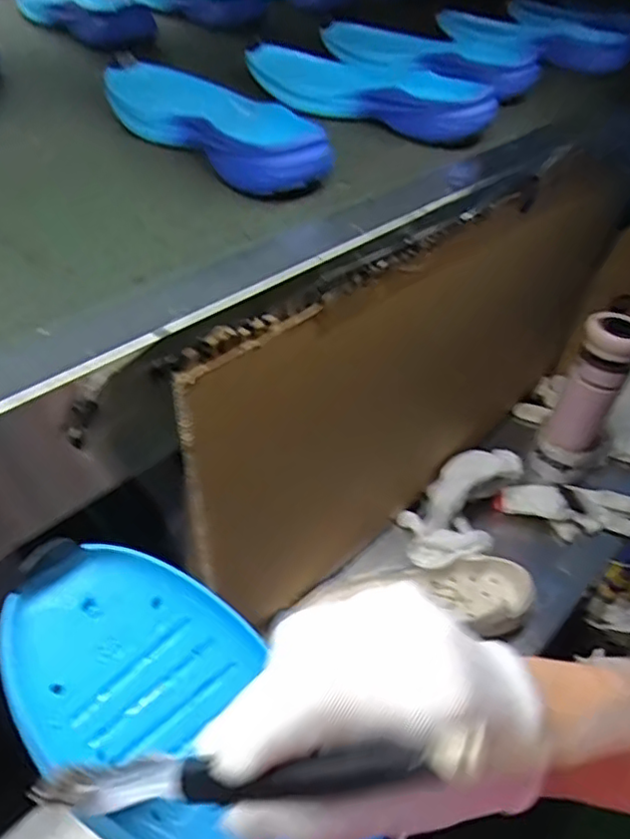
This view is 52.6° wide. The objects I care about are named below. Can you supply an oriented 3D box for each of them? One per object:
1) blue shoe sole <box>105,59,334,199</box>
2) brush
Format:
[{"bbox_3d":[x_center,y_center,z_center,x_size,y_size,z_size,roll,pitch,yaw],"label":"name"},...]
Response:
[{"bbox_3d":[-0.088,-0.246,0.521,0.237,0.041,0.076,36,51,26],"label":"blue shoe sole"},{"bbox_3d":[-0.031,0.121,0.216,0.141,0.027,0.023,-17,38,24],"label":"brush"}]

